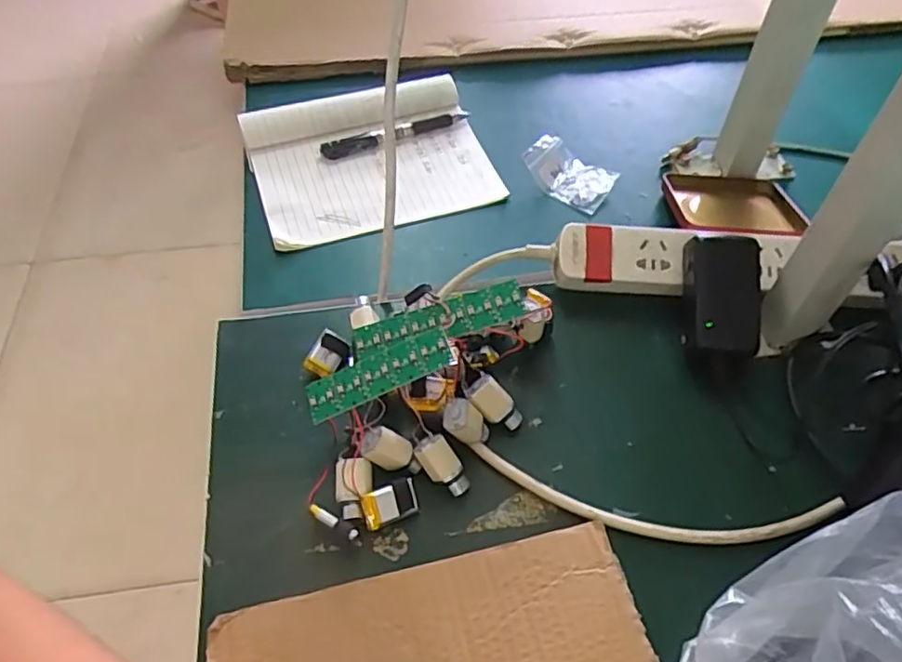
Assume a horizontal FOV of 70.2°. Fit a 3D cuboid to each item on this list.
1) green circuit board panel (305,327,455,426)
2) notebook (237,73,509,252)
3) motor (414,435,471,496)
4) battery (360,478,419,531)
[{"bbox_3d":[-0.043,0.025,0.374,0.089,0.006,0.026,-26,64,3],"label":"green circuit board panel"},{"bbox_3d":[-0.069,-0.153,0.553,0.196,0.034,0.150,-16,54,-13],"label":"notebook"},{"bbox_3d":[-0.006,0.079,0.377,0.019,0.015,0.039,-38,100,-14],"label":"motor"},{"bbox_3d":[-0.034,0.099,0.363,0.033,0.008,0.021,-17,86,-23],"label":"battery"}]

